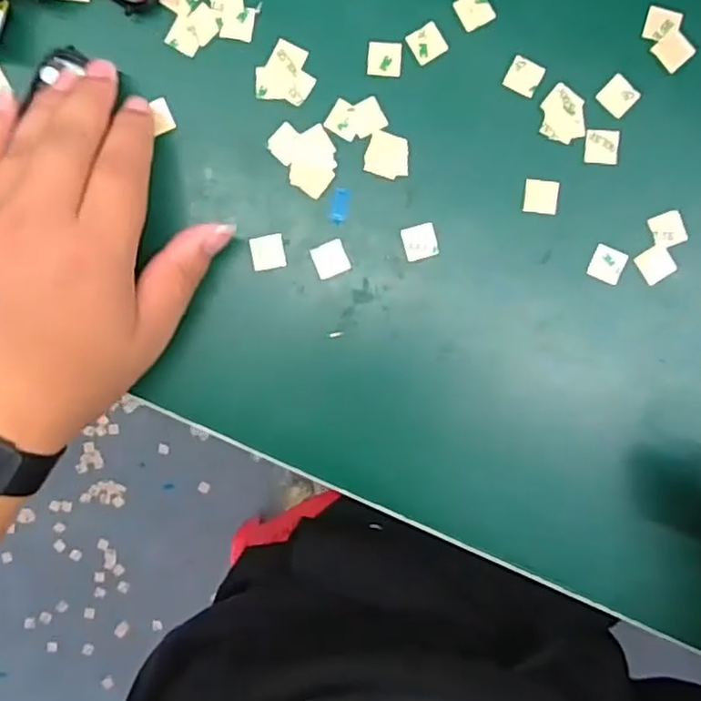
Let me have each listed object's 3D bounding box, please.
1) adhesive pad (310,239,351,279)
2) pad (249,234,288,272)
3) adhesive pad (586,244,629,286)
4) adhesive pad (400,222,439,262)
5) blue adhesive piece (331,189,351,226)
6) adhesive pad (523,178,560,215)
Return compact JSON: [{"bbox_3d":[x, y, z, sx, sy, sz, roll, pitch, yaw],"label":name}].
[{"bbox_3d":[-0.010,-0.044,0.324,0.016,0.004,0.016,-21,93,5],"label":"adhesive pad"},{"bbox_3d":[-0.039,-0.047,0.324,0.016,0.004,0.016,-9,94,4],"label":"pad"},{"bbox_3d":[0.123,-0.041,0.323,0.015,0.004,0.016,21,96,1],"label":"adhesive pad"},{"bbox_3d":[0.033,-0.051,0.323,0.016,0.004,0.016,-15,94,4],"label":"adhesive pad"},{"bbox_3d":[-0.005,-0.069,0.323,0.007,0.004,0.017,11,95,2],"label":"blue adhesive piece"},{"bbox_3d":[0.091,-0.073,0.323,0.016,0.004,0.016,7,95,2],"label":"adhesive pad"}]

